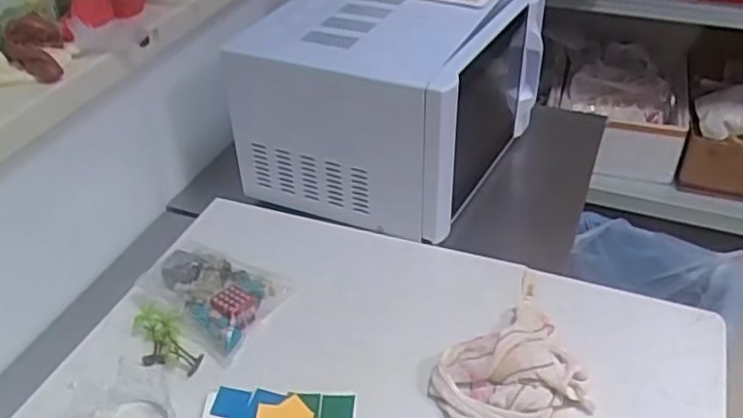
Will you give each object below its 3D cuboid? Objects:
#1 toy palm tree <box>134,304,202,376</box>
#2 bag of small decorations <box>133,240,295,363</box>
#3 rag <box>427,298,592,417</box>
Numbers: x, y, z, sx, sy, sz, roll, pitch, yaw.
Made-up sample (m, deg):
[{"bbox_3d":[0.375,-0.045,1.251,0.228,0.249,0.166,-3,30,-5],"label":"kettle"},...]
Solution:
[{"bbox_3d":[-0.248,0.152,0.804,0.057,0.034,0.113,-24,42,-25],"label":"toy palm tree"},{"bbox_3d":[-0.209,0.102,0.856,0.170,0.038,0.129,19,42,25],"label":"bag of small decorations"},{"bbox_3d":[0.144,0.166,0.745,0.167,0.043,0.158,-13,39,-13],"label":"rag"}]

